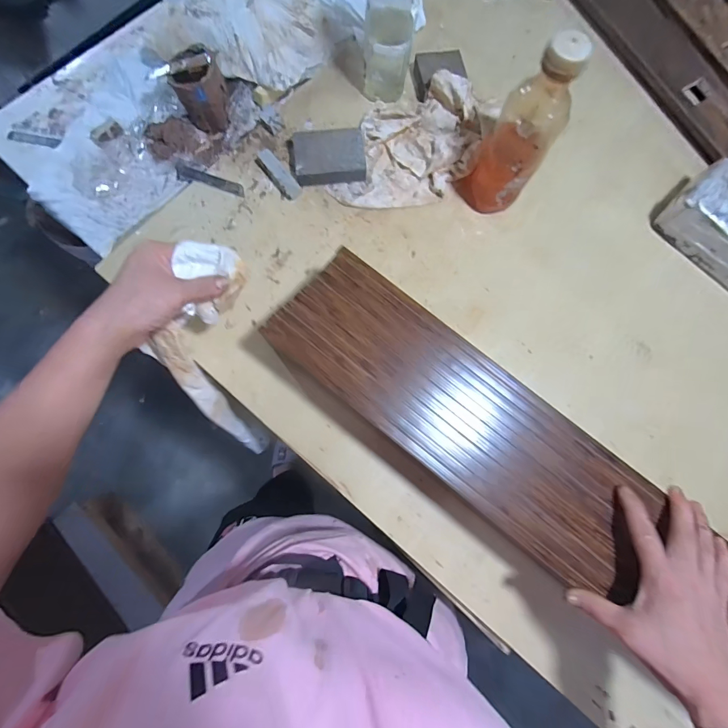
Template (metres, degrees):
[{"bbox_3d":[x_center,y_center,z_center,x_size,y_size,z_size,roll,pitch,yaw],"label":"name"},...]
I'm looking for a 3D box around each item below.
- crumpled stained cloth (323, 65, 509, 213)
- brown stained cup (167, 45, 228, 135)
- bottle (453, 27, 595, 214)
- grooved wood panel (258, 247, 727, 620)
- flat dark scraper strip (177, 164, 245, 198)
[{"bbox_3d":[0.082,-0.319,0.498,0.180,0.058,0.246,23,83,1],"label":"crumpled stained cloth"},{"bbox_3d":[-0.226,-0.377,0.500,0.066,0.086,0.064,1,73,-2],"label":"brown stained cup"},{"bbox_3d":[0.179,-0.261,0.425,0.079,0.203,0.069,38,80,5],"label":"bottle"},{"bbox_3d":[0.273,0.183,0.361,0.863,0.018,0.135,38,83,5],"label":"grooved wood panel"},{"bbox_3d":[-0.218,-0.261,0.509,0.106,0.004,0.020,18,79,1],"label":"flat dark scraper strip"}]

